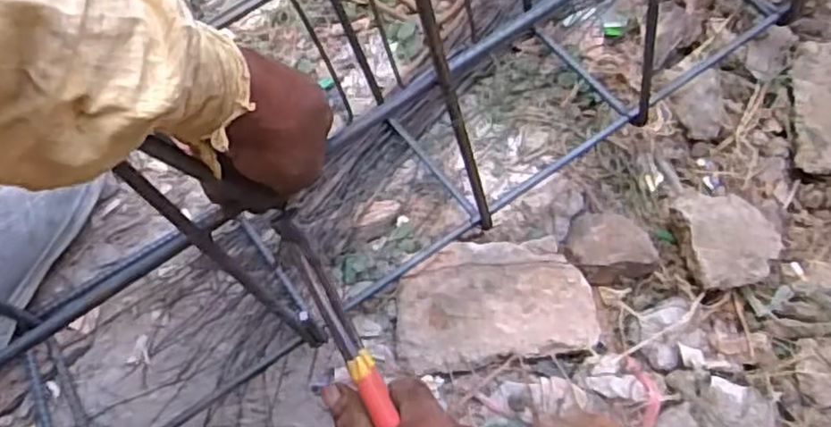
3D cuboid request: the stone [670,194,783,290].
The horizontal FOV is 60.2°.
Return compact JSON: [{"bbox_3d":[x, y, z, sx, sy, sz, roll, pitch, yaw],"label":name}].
[{"bbox_3d":[0.288,0.023,0.667,0.087,0.040,0.094,-12,70,-2],"label":"stone"}]

